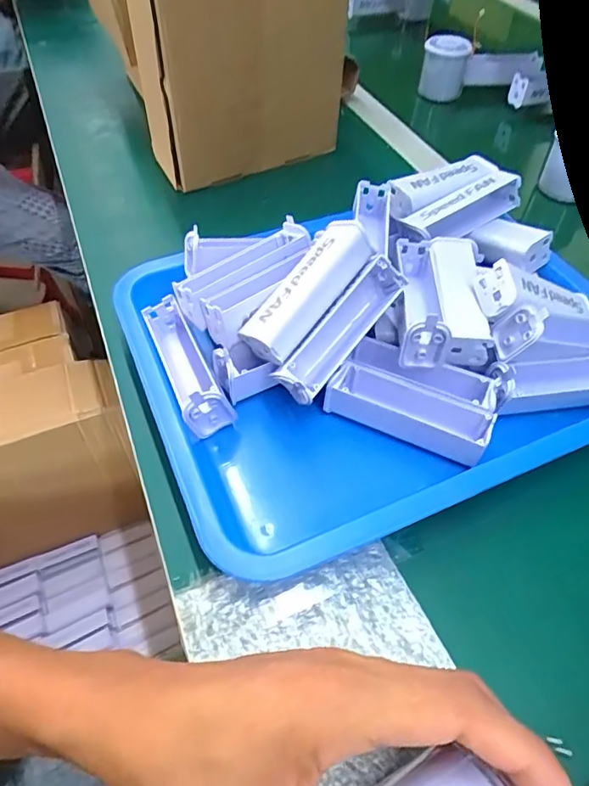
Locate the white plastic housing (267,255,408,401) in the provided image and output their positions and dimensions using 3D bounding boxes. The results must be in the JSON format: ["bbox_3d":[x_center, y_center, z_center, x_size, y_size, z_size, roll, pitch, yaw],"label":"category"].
[{"bbox_3d":[0.030,-0.040,0.335,0.027,0.031,0.102,33,73,23],"label":"white plastic housing"}]

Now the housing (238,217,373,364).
[{"bbox_3d":[0.010,-0.066,0.336,0.037,0.024,0.101,34,78,23],"label":"housing"}]

